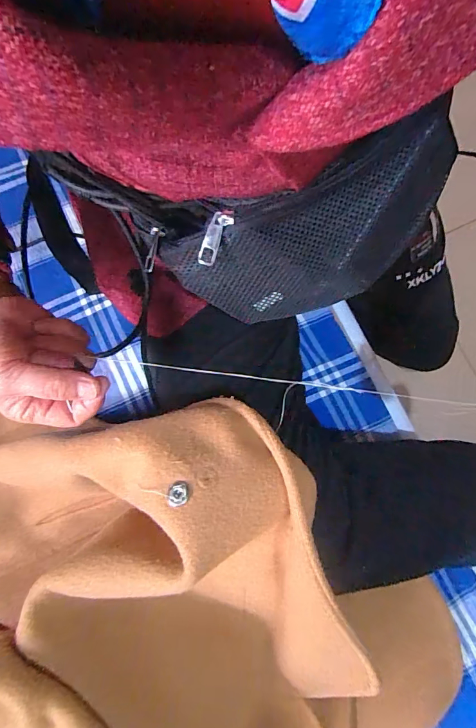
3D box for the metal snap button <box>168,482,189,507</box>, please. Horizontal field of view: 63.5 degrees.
[{"bbox_3d":[-0.035,0.076,0.223,0.012,0.004,0.013,0,80,0],"label":"metal snap button"}]

